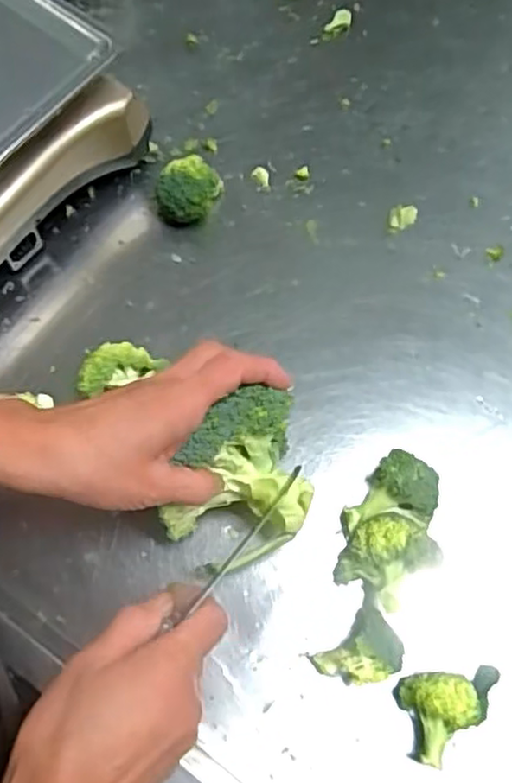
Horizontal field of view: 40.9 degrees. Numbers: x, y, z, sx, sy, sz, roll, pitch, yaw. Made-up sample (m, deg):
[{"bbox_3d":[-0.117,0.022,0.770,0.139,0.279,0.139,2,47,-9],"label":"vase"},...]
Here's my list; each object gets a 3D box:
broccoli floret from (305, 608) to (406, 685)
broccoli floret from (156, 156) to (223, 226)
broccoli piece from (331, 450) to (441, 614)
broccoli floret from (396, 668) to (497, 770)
[{"bbox_3d":[0.064,0.164,0.427,0.050,0.041,0.037,-35,73,-11],"label":"broccoli floret"},{"bbox_3d":[-0.054,-0.154,0.536,0.050,0.047,0.037,10,70,5],"label":"broccoli floret"},{"bbox_3d":[0.090,0.087,0.448,0.065,0.050,0.090,9,70,5],"label":"broccoli piece"},{"bbox_3d":[0.123,0.192,0.418,0.063,0.044,0.048,-17,70,-5],"label":"broccoli floret"}]

